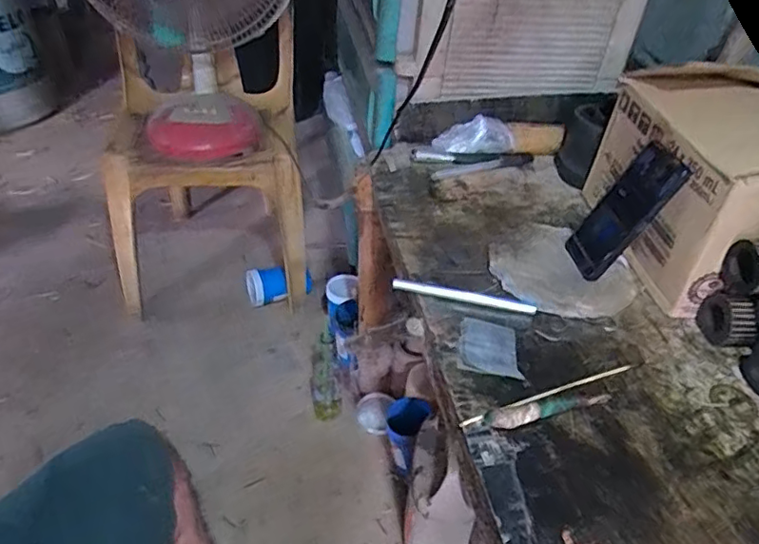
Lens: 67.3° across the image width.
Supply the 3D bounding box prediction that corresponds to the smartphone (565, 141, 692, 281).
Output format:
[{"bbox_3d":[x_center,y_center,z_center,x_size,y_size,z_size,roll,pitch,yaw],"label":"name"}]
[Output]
[{"bbox_3d":[0.281,-0.069,0.661,0.013,0.159,0.079,17,32,-29],"label":"smartphone"}]

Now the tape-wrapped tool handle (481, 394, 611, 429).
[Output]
[{"bbox_3d":[0.159,0.126,0.531,0.129,0.015,0.021,-9,41,-18],"label":"tape-wrapped tool handle"}]

